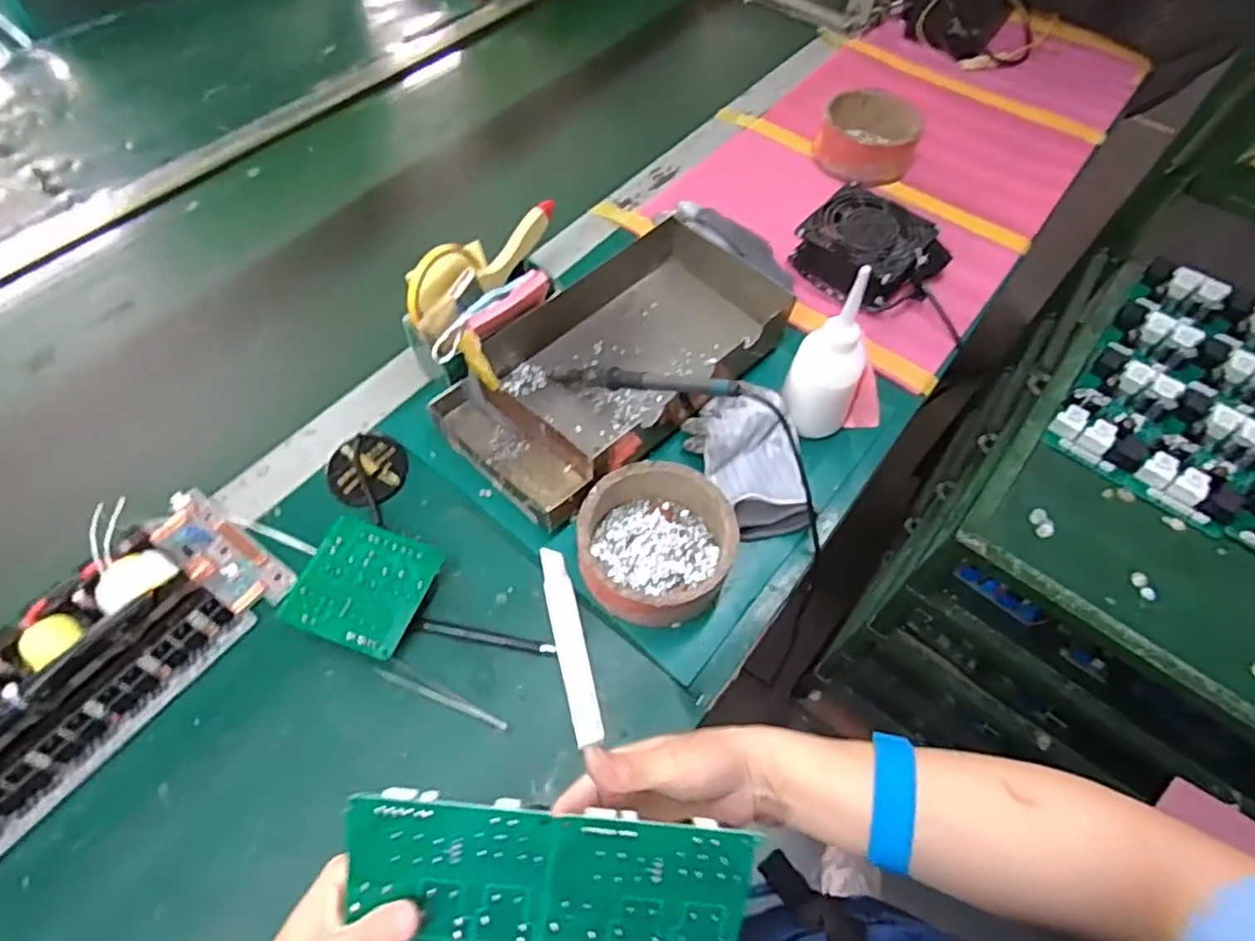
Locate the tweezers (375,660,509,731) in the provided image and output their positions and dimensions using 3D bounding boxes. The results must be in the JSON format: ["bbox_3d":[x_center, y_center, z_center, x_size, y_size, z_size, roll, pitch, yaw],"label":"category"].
[{"bbox_3d":[-0.137,0.168,0.491,0.106,0.005,0.014,20,60,12],"label":"tweezers"}]

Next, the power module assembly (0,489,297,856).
[{"bbox_3d":[-0.401,0.137,0.467,0.134,0.062,0.286,33,64,19],"label":"power module assembly"}]

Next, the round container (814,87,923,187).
[{"bbox_3d":[0.306,-0.425,0.836,0.125,0.048,0.134,0,58,0],"label":"round container"}]

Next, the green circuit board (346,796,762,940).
[{"bbox_3d":[-0.042,0.243,0.318,0.182,0.005,0.172,7,102,-2],"label":"green circuit board"}]

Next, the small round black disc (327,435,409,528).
[{"bbox_3d":[-0.230,-0.002,0.581,0.069,0.019,0.068,0,58,0],"label":"small round black disc"}]

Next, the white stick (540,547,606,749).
[{"bbox_3d":[-0.045,0.133,0.515,0.023,0.005,0.155,-12,62,-8],"label":"white stick"}]

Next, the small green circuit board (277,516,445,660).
[{"bbox_3d":[-0.207,0.093,0.519,0.097,0.024,0.093,17,60,10],"label":"small green circuit board"}]

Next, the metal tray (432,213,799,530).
[{"bbox_3d":[-0.010,-0.107,0.627,0.182,0.056,0.329,38,66,21],"label":"metal tray"}]

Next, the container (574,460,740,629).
[{"bbox_3d":[0.023,0.056,0.534,0.123,0.051,0.133,0,58,0],"label":"container"}]

